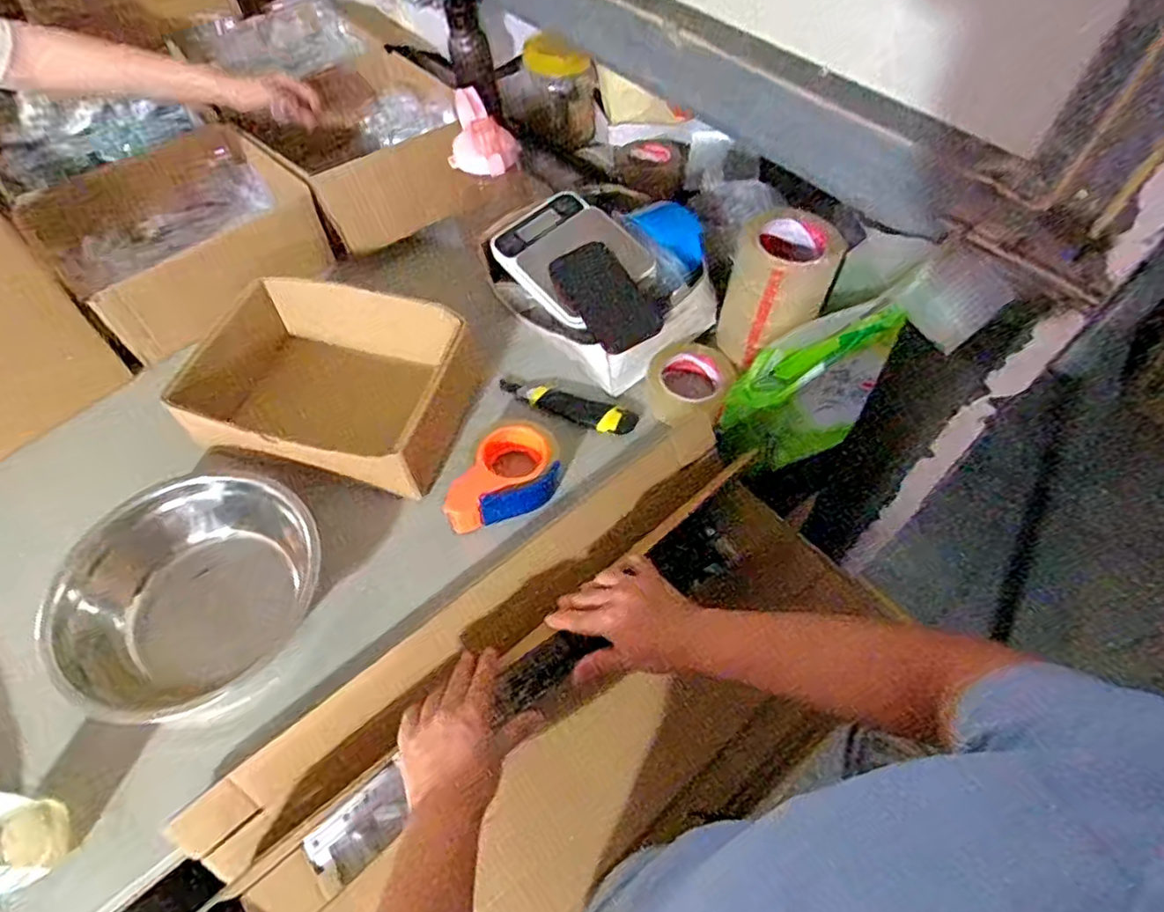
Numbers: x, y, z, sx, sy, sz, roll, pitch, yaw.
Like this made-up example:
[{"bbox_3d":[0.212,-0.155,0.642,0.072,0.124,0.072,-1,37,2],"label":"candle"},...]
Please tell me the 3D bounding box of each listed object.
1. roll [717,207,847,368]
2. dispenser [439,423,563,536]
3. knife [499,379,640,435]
[{"bbox_3d":[0.236,-0.200,0.784,0.101,0.166,0.113,-29,61,-19],"label":"roll"},{"bbox_3d":[-0.094,0.031,0.733,0.146,0.052,0.089,-29,61,-18],"label":"dispenser"},{"bbox_3d":[-0.022,-0.067,0.820,0.189,0.020,0.036,19,58,12],"label":"knife"}]

